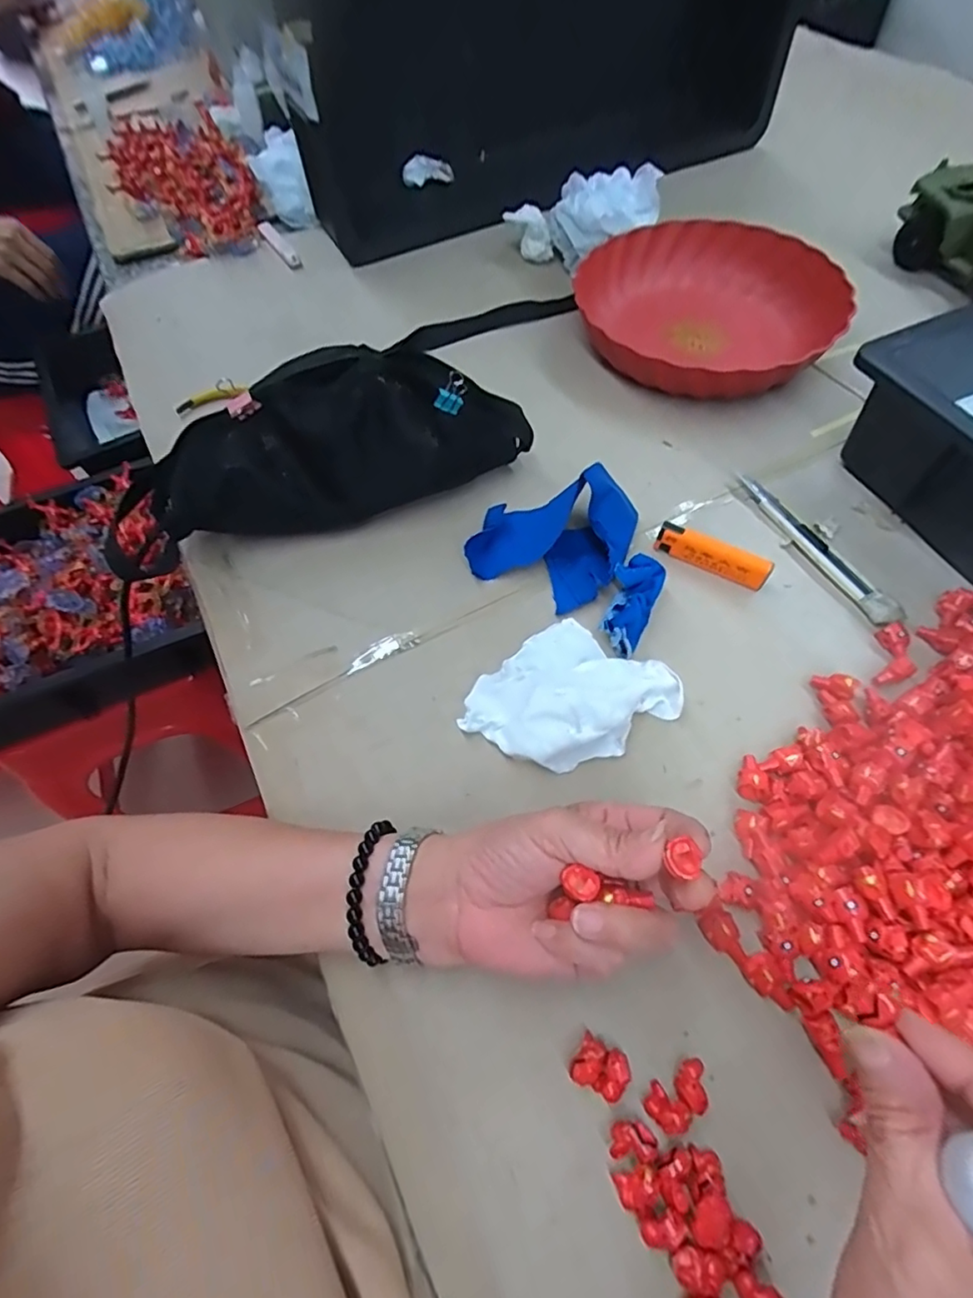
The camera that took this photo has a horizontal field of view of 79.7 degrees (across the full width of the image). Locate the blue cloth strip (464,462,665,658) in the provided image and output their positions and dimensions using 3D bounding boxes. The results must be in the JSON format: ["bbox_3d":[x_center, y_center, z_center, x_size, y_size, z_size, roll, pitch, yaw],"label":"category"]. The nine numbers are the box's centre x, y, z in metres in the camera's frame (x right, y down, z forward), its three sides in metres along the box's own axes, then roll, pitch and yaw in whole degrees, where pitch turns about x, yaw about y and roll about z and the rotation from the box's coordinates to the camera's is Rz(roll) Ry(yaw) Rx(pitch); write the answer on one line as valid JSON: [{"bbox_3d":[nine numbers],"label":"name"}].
[{"bbox_3d":[0.062,-0.077,0.412,0.150,0.053,0.105,33,68,20],"label":"blue cloth strip"}]

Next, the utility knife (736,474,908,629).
[{"bbox_3d":[0.243,-0.077,0.432,0.021,0.010,0.154,-26,62,-10],"label":"utility knife"}]

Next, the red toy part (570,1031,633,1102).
[{"bbox_3d":[0.055,0.201,0.280,0.026,0.008,0.021,21,64,15],"label":"red toy part"}]

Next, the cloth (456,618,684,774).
[{"bbox_3d":[0.052,0.028,0.365,0.114,0.032,0.096,-39,65,-17],"label":"cloth"}]

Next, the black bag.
[{"bbox_3d":[-0.113,-0.158,0.444,0.353,0.102,0.086,-19,61,-6],"label":"black bag"}]

